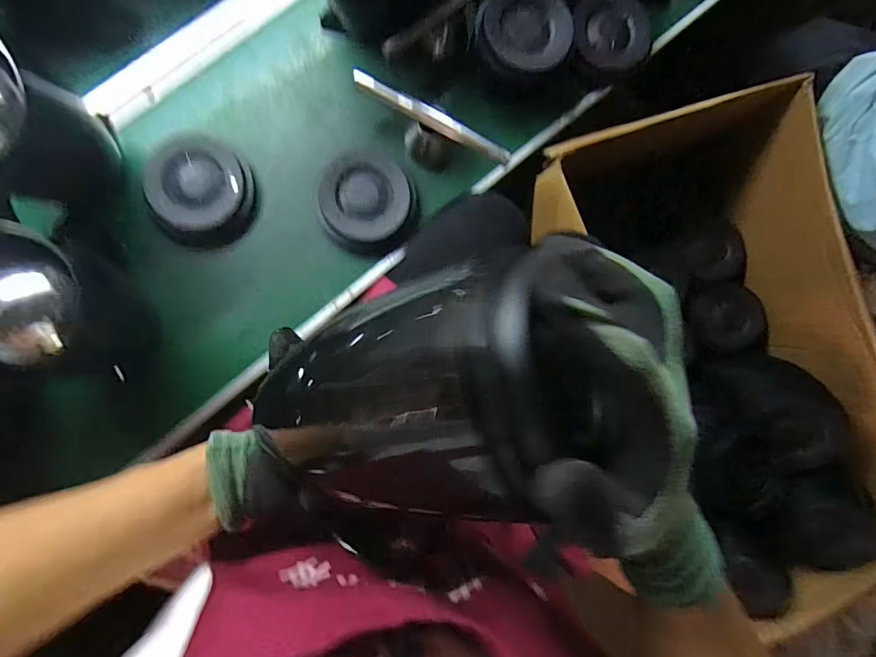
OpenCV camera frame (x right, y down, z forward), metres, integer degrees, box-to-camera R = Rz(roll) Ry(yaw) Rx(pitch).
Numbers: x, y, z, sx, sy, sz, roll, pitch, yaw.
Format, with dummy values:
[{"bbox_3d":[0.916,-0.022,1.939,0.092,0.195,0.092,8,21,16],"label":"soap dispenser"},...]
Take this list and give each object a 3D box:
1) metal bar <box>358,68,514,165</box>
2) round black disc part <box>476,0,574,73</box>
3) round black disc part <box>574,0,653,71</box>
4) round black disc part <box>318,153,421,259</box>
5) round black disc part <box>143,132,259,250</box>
[{"bbox_3d":[-0.006,-0.243,0.522,0.197,0.011,0.019,28,85,-5],"label":"metal bar"},{"bbox_3d":[0.104,-0.361,0.540,0.111,0.019,0.096,6,87,-6],"label":"round black disc part"},{"bbox_3d":[0.228,-0.391,0.592,0.098,0.028,0.090,0,88,-7],"label":"round black disc part"},{"bbox_3d":[-0.084,-0.151,0.553,0.116,0.026,0.108,0,88,-7],"label":"round black disc part"},{"bbox_3d":[-0.277,-0.163,0.531,0.115,0.025,0.129,-3,88,-7],"label":"round black disc part"}]

